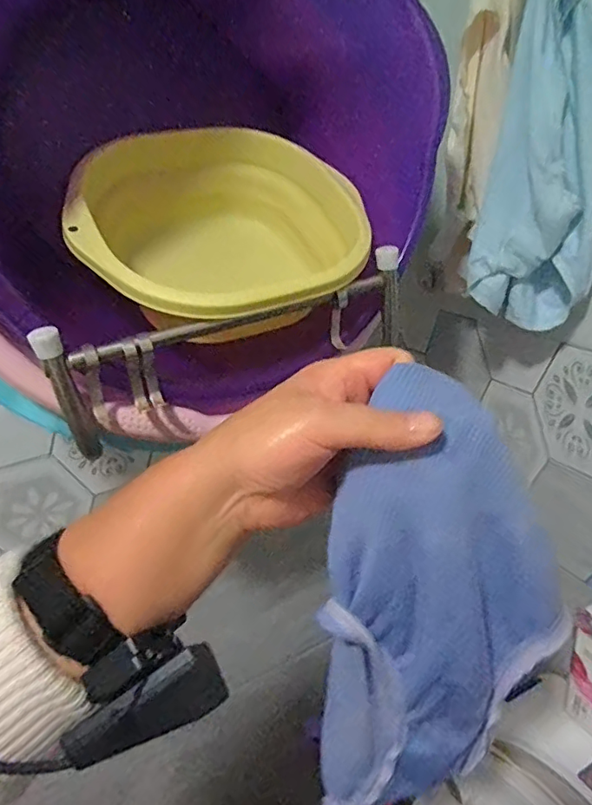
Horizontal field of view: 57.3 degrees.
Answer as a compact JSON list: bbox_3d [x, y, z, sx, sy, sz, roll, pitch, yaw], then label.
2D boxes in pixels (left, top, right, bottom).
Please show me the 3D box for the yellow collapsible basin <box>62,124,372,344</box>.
[{"bbox_3d":[-0.066,-0.133,0.465,0.237,0.103,0.215,-12,59,-18],"label":"yellow collapsible basin"}]

